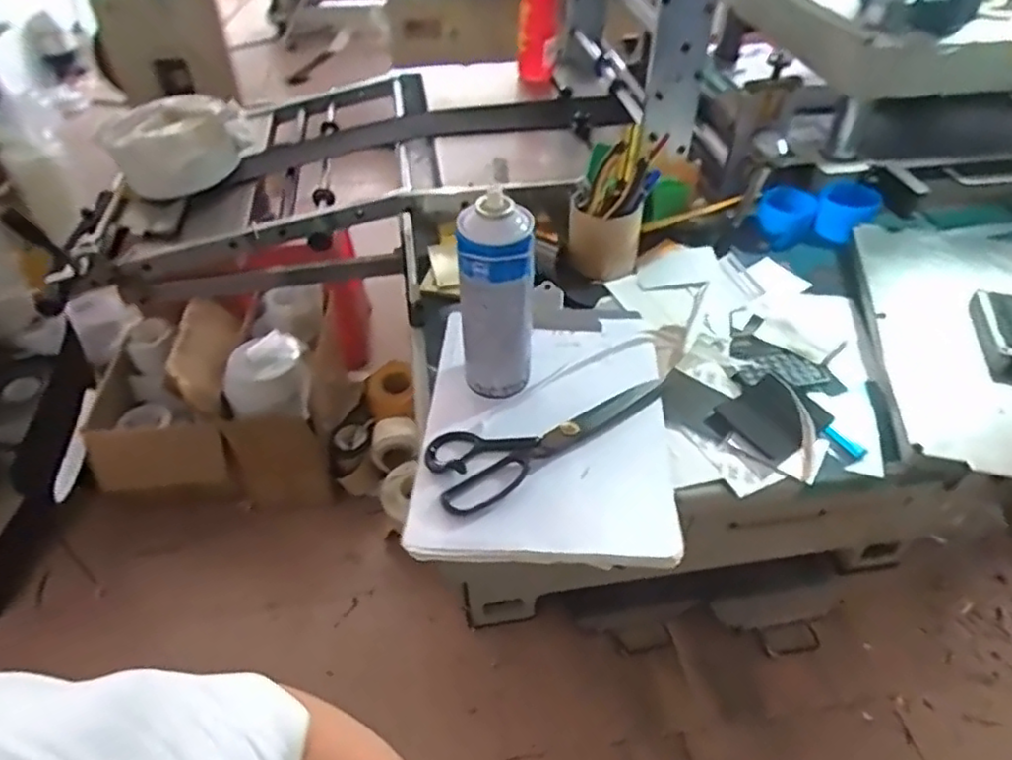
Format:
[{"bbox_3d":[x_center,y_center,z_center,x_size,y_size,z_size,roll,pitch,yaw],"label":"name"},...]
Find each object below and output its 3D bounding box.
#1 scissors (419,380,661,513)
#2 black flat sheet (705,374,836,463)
[{"bbox_3d":[0.042,0.046,0.614,0.242,0.011,0.085,-23,49,-22],"label":"scissors"},{"bbox_3d":[0.248,0.035,0.625,0.096,0.009,0.080,-24,50,-23],"label":"black flat sheet"}]

